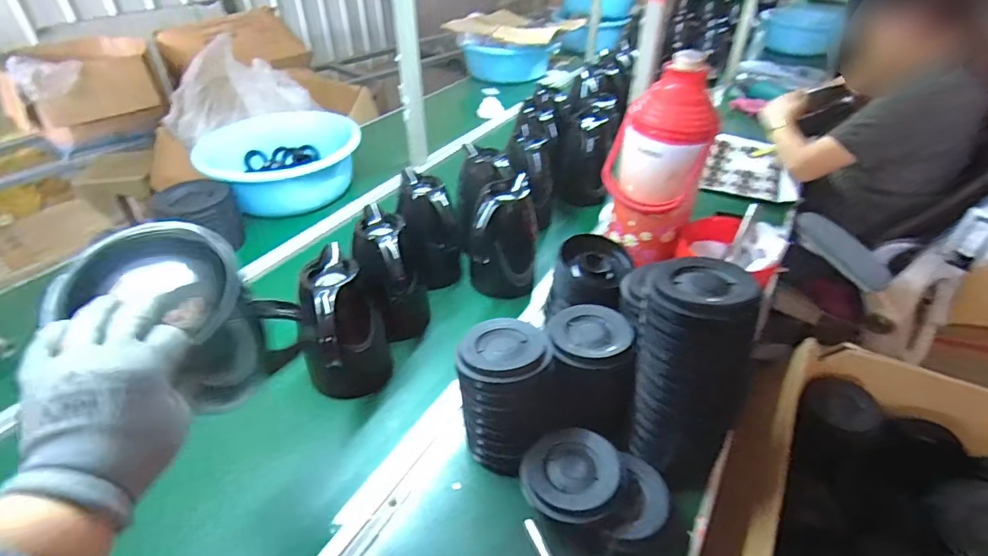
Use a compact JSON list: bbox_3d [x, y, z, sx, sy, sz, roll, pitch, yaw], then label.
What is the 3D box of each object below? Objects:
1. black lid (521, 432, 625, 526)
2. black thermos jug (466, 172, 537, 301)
[{"bbox_3d":[0.091,0.234,0.604,0.112,0.033,0.100,5,38,7],"label":"black lid"},{"bbox_3d":[0.012,-0.077,0.937,0.120,0.204,0.124,-1,38,1],"label":"black thermos jug"}]

